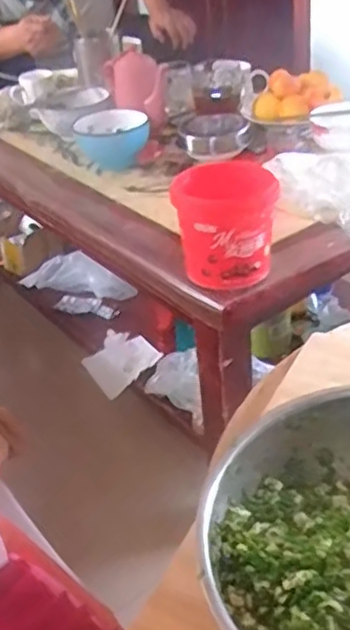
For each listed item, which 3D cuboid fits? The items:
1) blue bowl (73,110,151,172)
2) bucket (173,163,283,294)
[{"bbox_3d":[-0.118,-0.332,1.253,0.133,0.079,0.141,-13,36,-8],"label":"blue bowl"},{"bbox_3d":[0.068,-0.115,0.875,0.130,0.153,0.135,-4,36,4],"label":"bucket"}]

